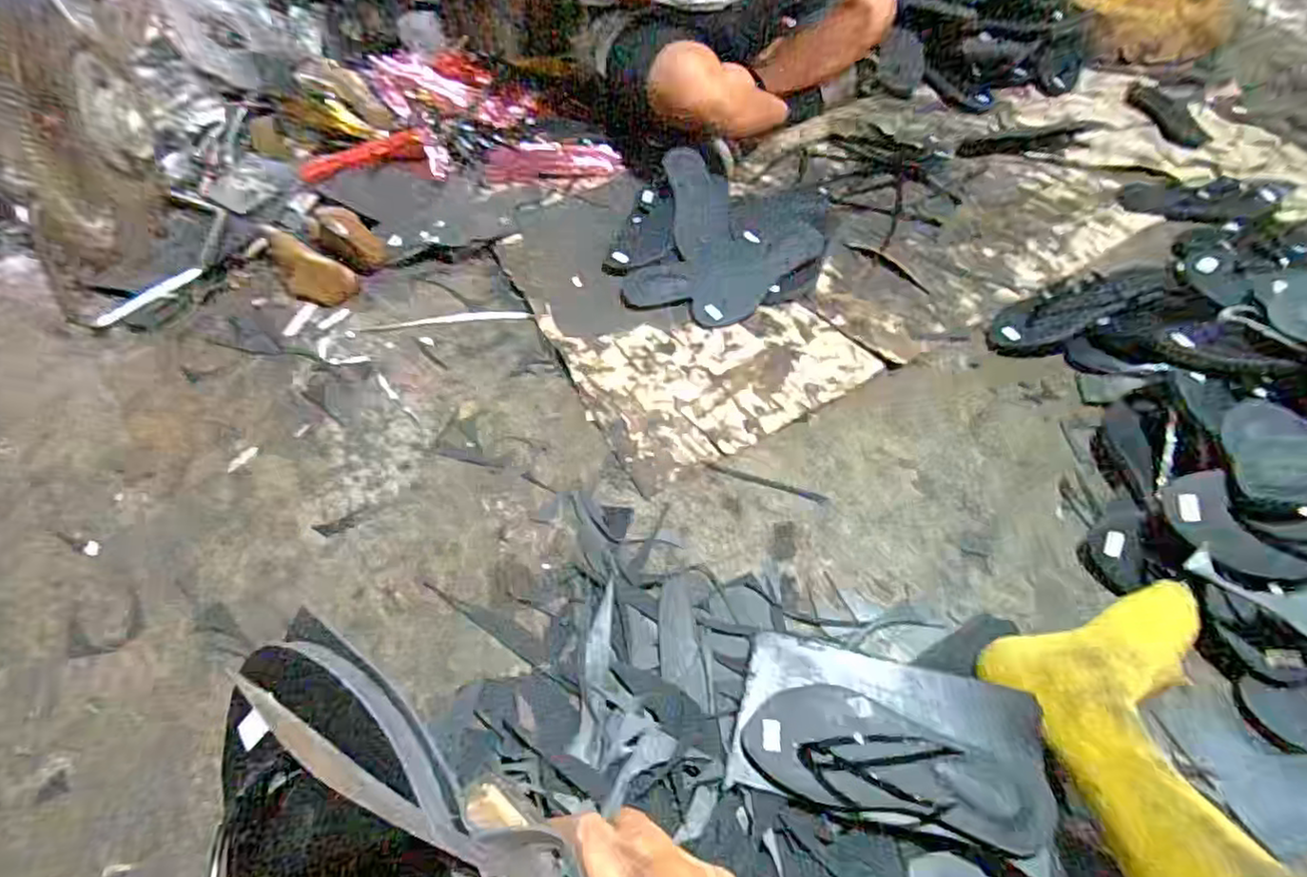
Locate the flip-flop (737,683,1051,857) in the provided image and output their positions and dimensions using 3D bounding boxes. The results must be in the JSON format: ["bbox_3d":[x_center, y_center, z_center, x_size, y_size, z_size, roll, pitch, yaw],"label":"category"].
[{"bbox_3d":[0.211,0.284,0.585,0.256,0.036,0.100,8,52,11],"label":"flip-flop"}]

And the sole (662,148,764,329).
[{"bbox_3d":[0.095,-0.333,1.078,0.121,0.035,0.345,-11,67,-4],"label":"sole"}]

